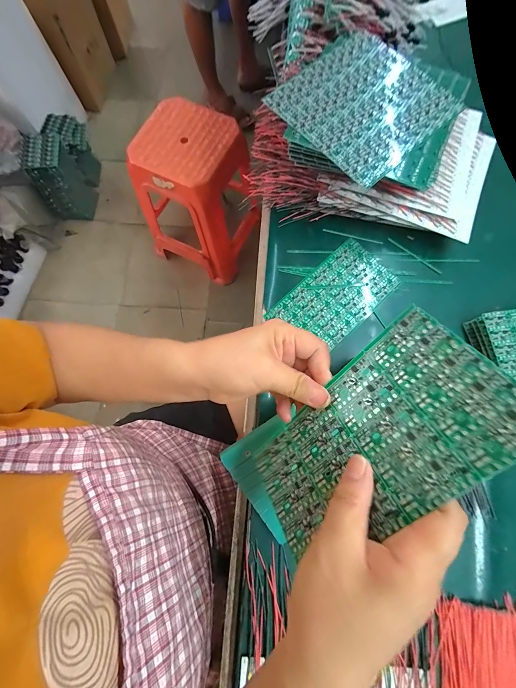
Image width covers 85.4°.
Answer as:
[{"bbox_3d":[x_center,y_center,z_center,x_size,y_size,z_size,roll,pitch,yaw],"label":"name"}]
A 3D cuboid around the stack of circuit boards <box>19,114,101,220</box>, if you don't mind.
[{"bbox_3d":[-0.840,-0.791,1.251,0.172,0.316,0.360,0,76,0],"label":"stack of circuit boards"}]

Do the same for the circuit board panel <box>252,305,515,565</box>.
[{"bbox_3d":[0.072,0.071,0.197,0.185,0.004,0.099,-49,44,21],"label":"circuit board panel"}]

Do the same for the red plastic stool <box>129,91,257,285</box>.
[{"bbox_3d":[-0.211,-0.524,1.053,0.339,0.469,0.332,27,78,7],"label":"red plastic stool"}]

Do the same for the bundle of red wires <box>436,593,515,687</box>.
[{"bbox_3d":[0.258,0.353,0.302,0.118,0.006,0.124,2,76,2],"label":"bundle of red wires"}]

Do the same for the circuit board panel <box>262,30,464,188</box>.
[{"bbox_3d":[0.142,-0.326,0.377,0.193,0.009,0.191,-43,79,-9],"label":"circuit board panel"}]

